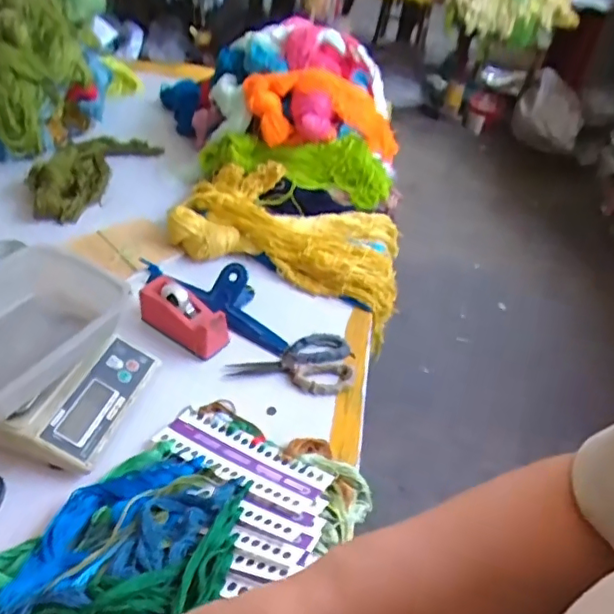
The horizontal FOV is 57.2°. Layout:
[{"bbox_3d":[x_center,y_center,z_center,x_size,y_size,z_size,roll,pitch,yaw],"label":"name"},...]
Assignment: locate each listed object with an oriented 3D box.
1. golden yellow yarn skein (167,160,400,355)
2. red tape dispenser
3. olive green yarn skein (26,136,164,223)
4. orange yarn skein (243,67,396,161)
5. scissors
[{"bbox_3d":[-0.021,-0.140,1.117,0.467,0.098,0.306,24,45,18],"label":"golden yellow yarn skein"},{"bbox_3d":[-0.197,0.014,0.909,0.160,0.072,0.066,34,49,12],"label":"red tape dispenser"},{"bbox_3d":[-0.478,-0.321,1.243,0.192,0.051,0.380,8,42,1],"label":"olive green yarn skein"},{"bbox_3d":[0.055,-0.438,1.272,0.403,0.154,0.128,7,38,-27],"label":"orange yarn skein"},{"bbox_3d":[-0.024,0.080,0.895,0.192,0.013,0.118,8,42,1],"label":"scissors"}]

